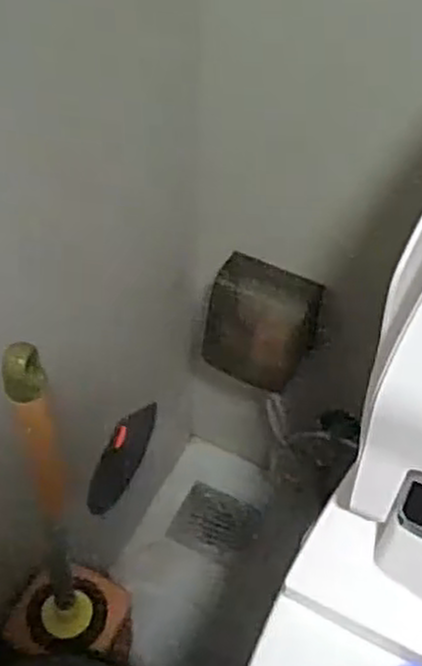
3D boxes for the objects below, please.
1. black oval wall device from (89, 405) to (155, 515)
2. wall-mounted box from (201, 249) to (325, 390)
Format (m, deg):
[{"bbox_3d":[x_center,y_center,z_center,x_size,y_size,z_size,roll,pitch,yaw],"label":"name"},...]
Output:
[{"bbox_3d":[-0.102,0.146,0.919,0.014,0.111,0.135,24,55,16],"label":"black oval wall device"},{"bbox_3d":[0.055,-0.004,0.844,0.116,0.131,0.071,23,54,15],"label":"wall-mounted box"}]

